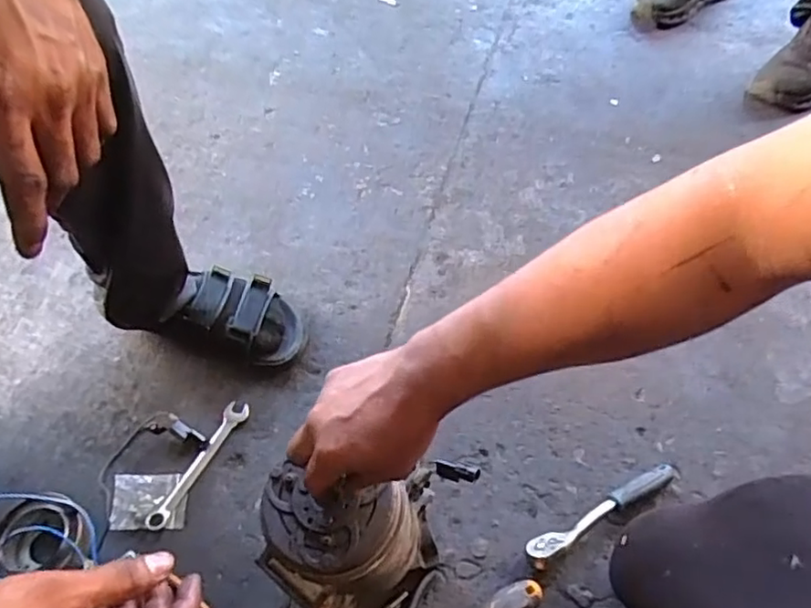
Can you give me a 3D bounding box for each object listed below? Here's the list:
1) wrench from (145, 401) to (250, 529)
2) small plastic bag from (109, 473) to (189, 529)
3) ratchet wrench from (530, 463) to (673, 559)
[{"bbox_3d":[-0.240,0.185,0.720,0.027,0.008,0.168,22,58,13],"label":"wrench"},{"bbox_3d":[-0.287,0.222,0.693,0.080,0.008,0.064,0,54,-9],"label":"small plastic bag"},{"bbox_3d":[0.223,0.234,0.695,0.199,0.028,0.026,-22,59,-16],"label":"ratchet wrench"}]

